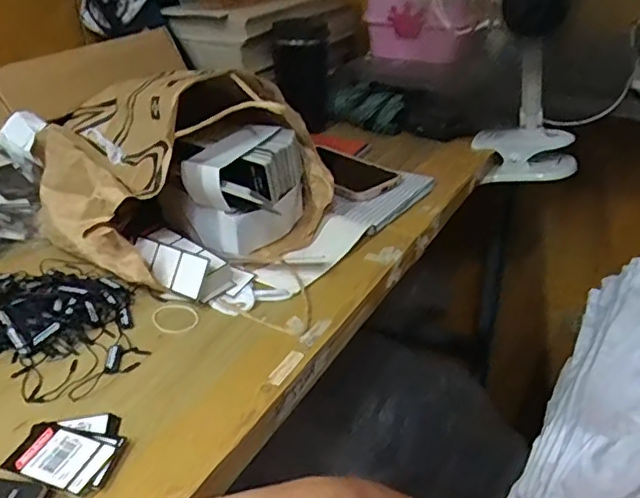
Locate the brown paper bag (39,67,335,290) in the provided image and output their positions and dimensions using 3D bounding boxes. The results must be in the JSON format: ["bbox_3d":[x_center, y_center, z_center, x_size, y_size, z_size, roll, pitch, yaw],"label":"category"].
[{"bbox_3d":[-0.150,-0.088,0.564,0.275,0.157,0.217,22,38,30],"label":"brown paper bag"}]

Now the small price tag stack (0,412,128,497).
[{"bbox_3d":[-0.159,0.126,0.364,0.066,0.009,0.061,6,33,9],"label":"small price tag stack"}]

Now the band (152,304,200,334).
[{"bbox_3d":[-0.122,0.058,0.484,0.040,0.005,0.032,17,36,25],"label":"band"}]

